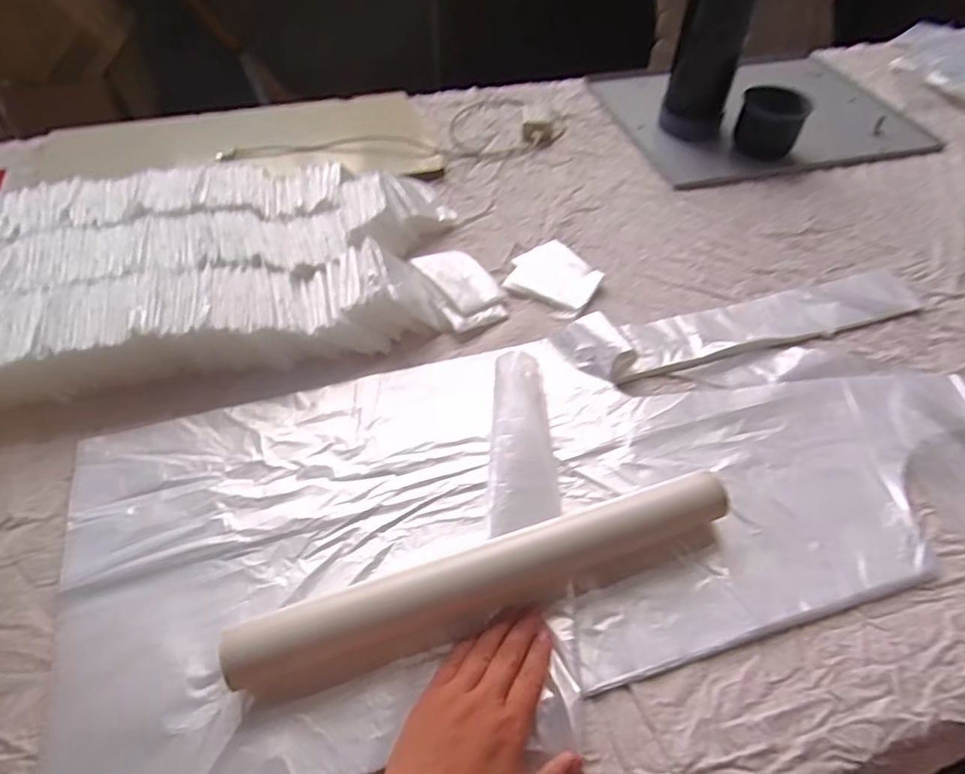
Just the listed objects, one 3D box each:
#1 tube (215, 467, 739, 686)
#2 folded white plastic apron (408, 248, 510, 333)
[{"bbox_3d":[0.008,0.124,0.417,0.352,0.045,0.047,-15,53,-13],"label":"tube"},{"bbox_3d":[-0.021,-0.108,0.628,0.072,0.025,0.102,-25,55,-19],"label":"folded white plastic apron"}]

